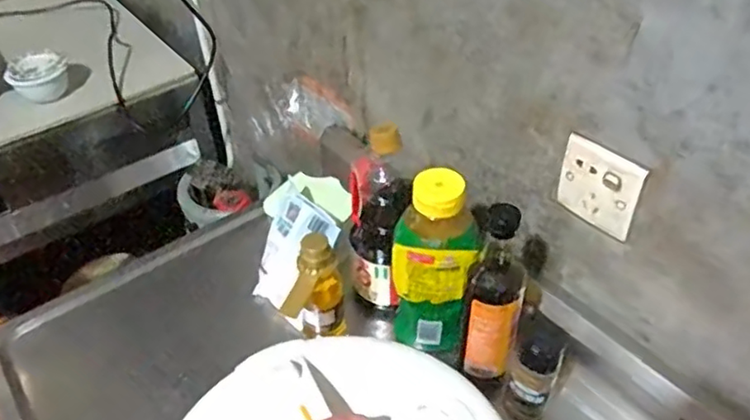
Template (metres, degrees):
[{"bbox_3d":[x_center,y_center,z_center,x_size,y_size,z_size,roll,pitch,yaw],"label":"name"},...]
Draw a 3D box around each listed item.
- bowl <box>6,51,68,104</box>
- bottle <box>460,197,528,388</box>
[{"bbox_3d":[-0.707,-0.280,1.308,0.118,0.067,0.111,-25,46,-23],"label":"bowl"},{"bbox_3d":[0.128,0.094,0.658,0.055,0.223,0.047,10,43,15],"label":"bottle"}]

